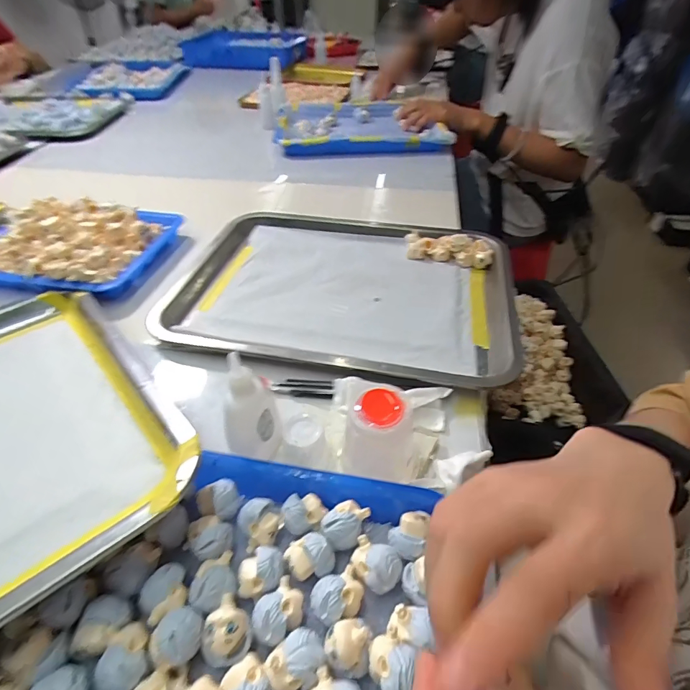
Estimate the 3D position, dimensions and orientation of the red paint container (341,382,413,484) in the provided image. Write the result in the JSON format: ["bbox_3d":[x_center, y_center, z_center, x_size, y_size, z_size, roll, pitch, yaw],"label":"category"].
[{"bbox_3d":[0.022,0.060,0.271,0.044,0.066,0.036,7,45,7],"label":"red paint container"}]

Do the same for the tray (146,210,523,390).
[{"bbox_3d":[-0.004,-0.066,0.453,0.368,0.025,0.257,8,45,8],"label":"tray"}]

